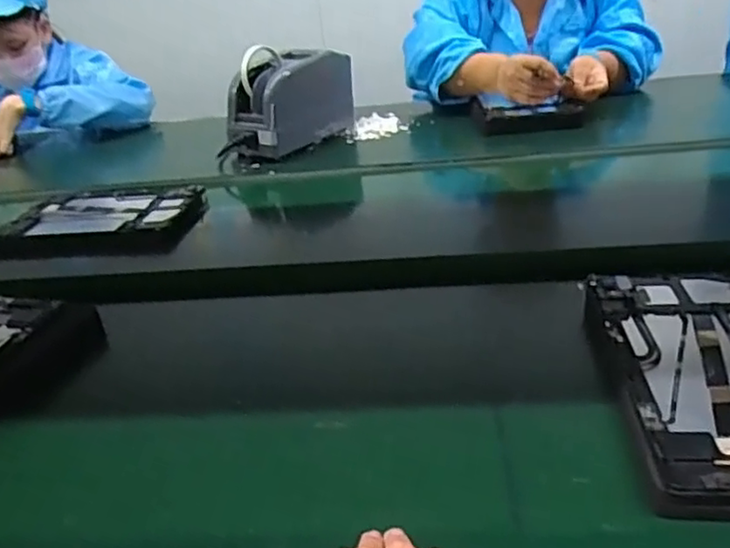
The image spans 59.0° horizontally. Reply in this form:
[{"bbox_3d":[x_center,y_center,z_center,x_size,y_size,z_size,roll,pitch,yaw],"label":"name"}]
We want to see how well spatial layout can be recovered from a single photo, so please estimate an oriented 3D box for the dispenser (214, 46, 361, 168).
[{"bbox_3d":[-0.128,-0.283,1.044,0.112,0.151,0.221,14,37,35],"label":"dispenser"}]

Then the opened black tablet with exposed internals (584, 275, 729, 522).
[{"bbox_3d":[0.251,0.070,0.451,0.153,0.019,0.243,-2,29,7],"label":"opened black tablet with exposed internals"}]

